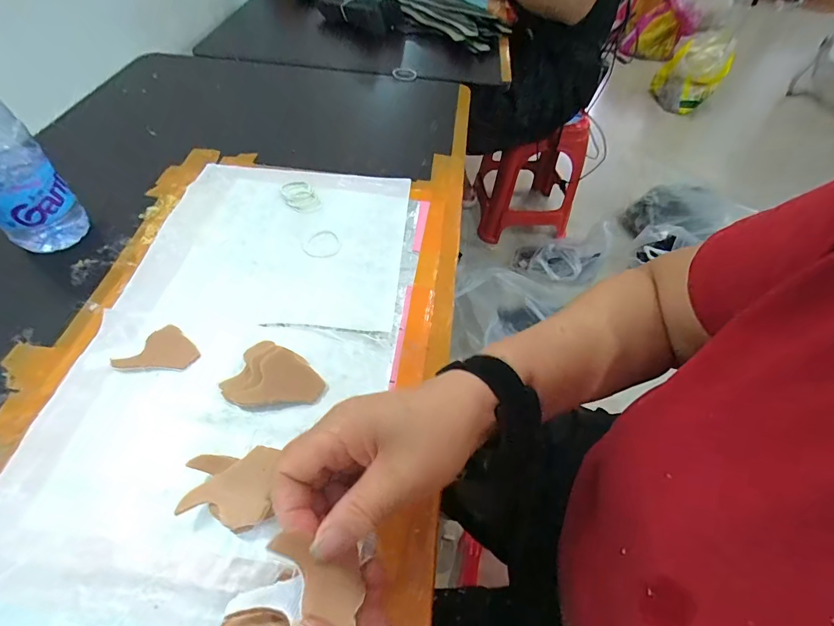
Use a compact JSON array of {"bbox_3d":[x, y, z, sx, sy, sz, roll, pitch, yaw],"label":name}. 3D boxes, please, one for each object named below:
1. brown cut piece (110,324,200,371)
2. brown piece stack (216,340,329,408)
[{"bbox_3d":[-0.228,0.038,0.375,0.056,0.004,0.054,30,56,17],"label":"brown cut piece"},{"bbox_3d":[-0.121,0.056,0.356,0.077,0.018,0.058,27,55,15],"label":"brown piece stack"}]

